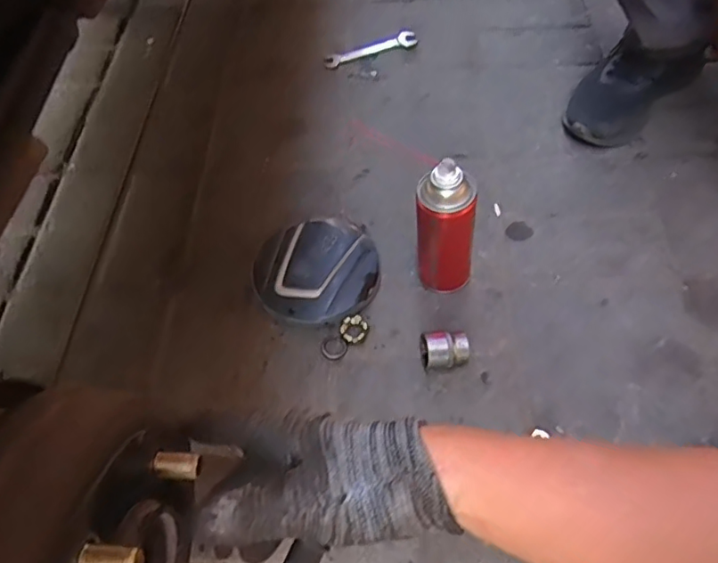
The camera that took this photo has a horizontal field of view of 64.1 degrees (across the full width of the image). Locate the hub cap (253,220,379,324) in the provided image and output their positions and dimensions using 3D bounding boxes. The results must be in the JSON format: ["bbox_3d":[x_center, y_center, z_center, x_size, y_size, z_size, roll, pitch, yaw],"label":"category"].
[{"bbox_3d":[-0.049,-0.013,0.667,0.143,0.029,0.133,-1,56,2],"label":"hub cap"}]

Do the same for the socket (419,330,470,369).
[{"bbox_3d":[0.090,0.073,0.603,0.050,0.033,0.033,-1,56,3],"label":"socket"}]

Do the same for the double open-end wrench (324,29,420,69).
[{"bbox_3d":[0.017,-0.377,0.929,0.160,0.007,0.036,-21,58,-11],"label":"double open-end wrench"}]

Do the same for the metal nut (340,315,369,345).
[{"bbox_3d":[-0.005,0.052,0.629,0.030,0.012,0.028,-1,56,2],"label":"metal nut"}]

